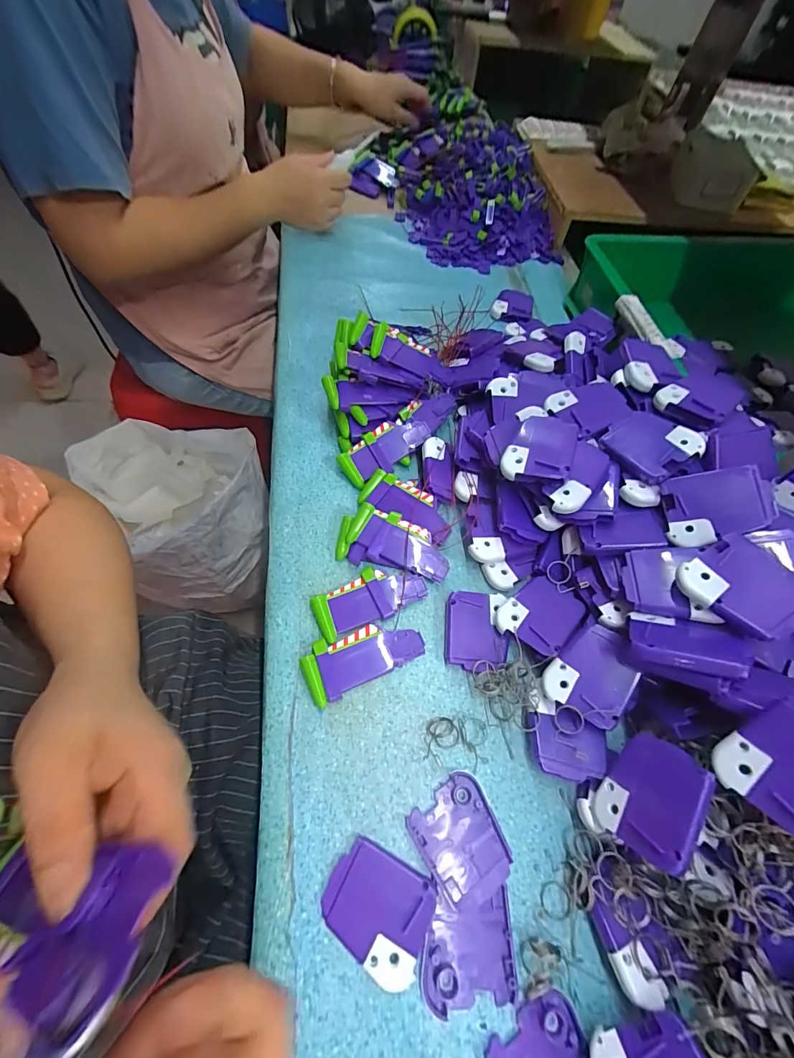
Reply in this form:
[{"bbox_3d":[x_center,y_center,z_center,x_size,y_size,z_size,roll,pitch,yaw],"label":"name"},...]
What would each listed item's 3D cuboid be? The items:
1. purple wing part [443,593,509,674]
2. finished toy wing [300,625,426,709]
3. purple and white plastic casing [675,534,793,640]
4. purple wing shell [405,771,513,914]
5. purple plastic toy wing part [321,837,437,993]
[{"bbox_3d":[0.062,0.080,0.323,0.047,0.009,0.060,5,62,0],"label":"purple wing part"},{"bbox_3d":[-0.025,0.095,0.312,0.088,0.010,0.039,-22,65,-14],"label":"finished toy wing"},{"bbox_3d":[0.214,0.035,0.252,0.049,0.007,0.061,-42,63,-3],"label":"purple and white plastic casing"},{"bbox_3d":[0.042,0.198,0.262,0.051,0.006,0.060,-30,67,-18],"label":"purple wing shell"},{"bbox_3d":[-0.012,0.223,0.241,0.060,0.009,0.052,25,63,10],"label":"purple plastic toy wing part"}]

